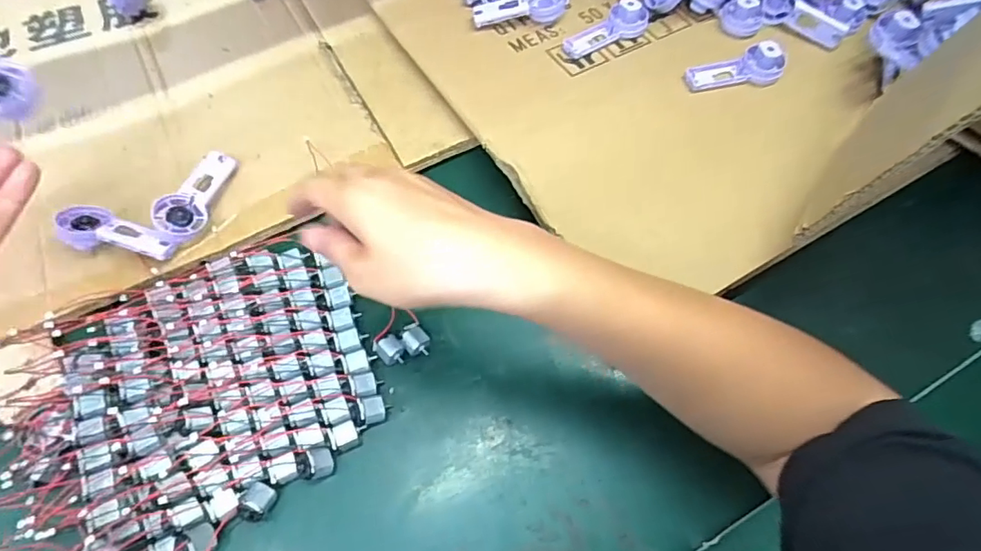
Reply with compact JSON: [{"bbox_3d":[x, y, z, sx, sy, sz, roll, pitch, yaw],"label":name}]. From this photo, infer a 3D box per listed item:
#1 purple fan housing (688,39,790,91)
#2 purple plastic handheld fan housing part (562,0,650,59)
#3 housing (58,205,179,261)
[{"bbox_3d":[0.226,-0.195,0.506,0.086,0.025,0.037,-6,62,-2],"label":"purple fan housing"},{"bbox_3d":[0.113,-0.244,0.535,0.091,0.022,0.032,-25,64,-11],"label":"purple plastic handheld fan housing part"},{"bbox_3d":[-0.306,-0.031,0.447,0.090,0.025,0.037,18,64,11],"label":"housing"}]

